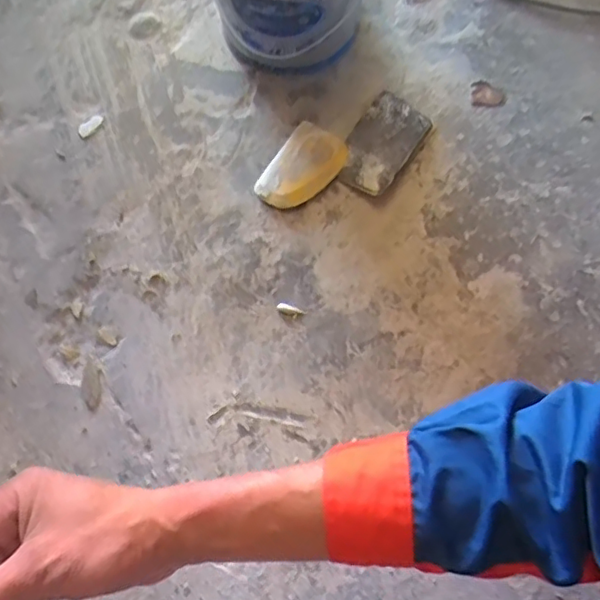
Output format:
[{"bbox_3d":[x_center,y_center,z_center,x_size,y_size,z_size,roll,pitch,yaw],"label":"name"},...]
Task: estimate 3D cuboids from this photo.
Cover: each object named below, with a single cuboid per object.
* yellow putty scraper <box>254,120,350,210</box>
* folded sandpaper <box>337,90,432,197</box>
[{"bbox_3d":[0.003,-0.138,0.618,0.065,0.013,0.099,35,80,8],"label":"yellow putty scraper"},{"bbox_3d":[0.086,-0.167,0.626,0.068,0.017,0.114,34,80,8],"label":"folded sandpaper"}]

